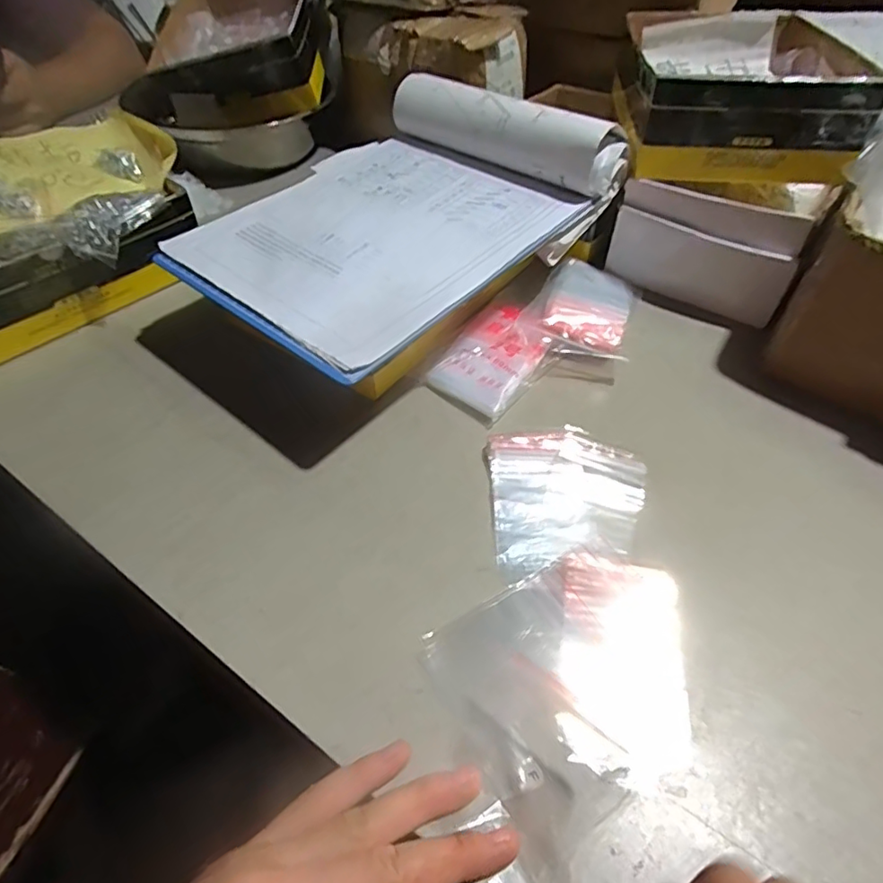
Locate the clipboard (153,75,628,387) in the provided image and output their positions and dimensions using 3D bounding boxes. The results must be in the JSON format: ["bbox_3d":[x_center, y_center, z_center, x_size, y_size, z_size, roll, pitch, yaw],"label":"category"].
[{"bbox_3d":[-0.037,-0.186,0.420,0.230,0.067,0.294,31,54,23],"label":"clipboard"}]

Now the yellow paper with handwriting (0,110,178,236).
[{"bbox_3d":[-0.337,-0.226,0.470,0.145,0.042,0.226,25,53,20],"label":"yellow paper with handwriting"}]

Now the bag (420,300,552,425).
[{"bbox_3d":[0.043,-0.067,0.443,0.069,0.028,0.109,28,53,22],"label":"bag"}]

